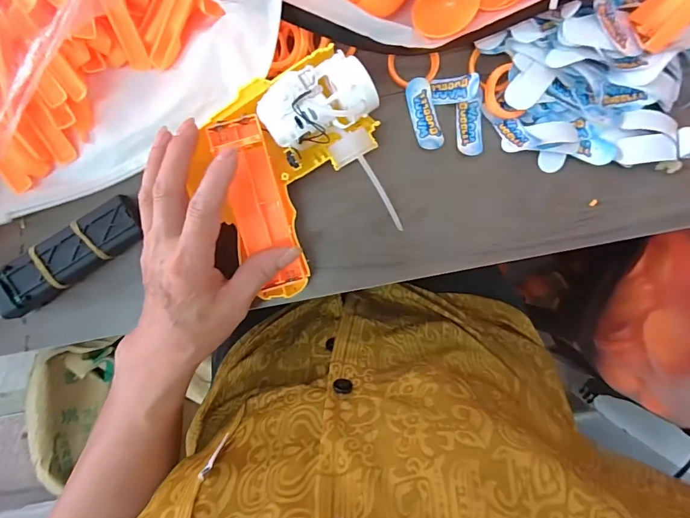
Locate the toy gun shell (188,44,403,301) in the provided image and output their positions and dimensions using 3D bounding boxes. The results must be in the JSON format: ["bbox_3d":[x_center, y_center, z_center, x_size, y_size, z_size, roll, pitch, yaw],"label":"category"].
[{"bbox_3d":[-0.027,-0.054,0.260,0.123,0.038,0.120,-31,92,2],"label":"toy gun shell"}]

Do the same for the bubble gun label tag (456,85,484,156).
[{"bbox_3d":[0.087,-0.094,0.281,0.019,0.007,0.044,-3,93,1],"label":"bubble gun label tag"}]

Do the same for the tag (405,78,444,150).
[{"bbox_3d":[0.056,-0.100,0.282,0.018,0.008,0.047,-17,92,2],"label":"tag"}]

